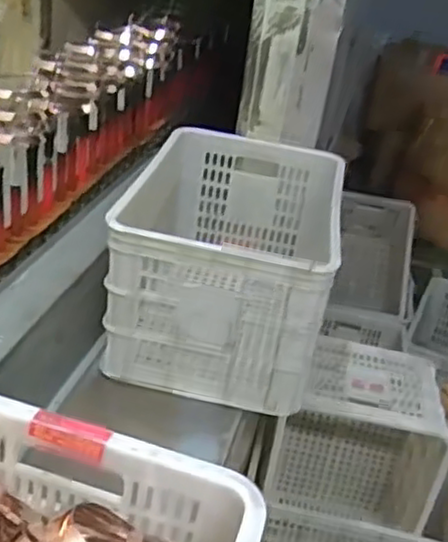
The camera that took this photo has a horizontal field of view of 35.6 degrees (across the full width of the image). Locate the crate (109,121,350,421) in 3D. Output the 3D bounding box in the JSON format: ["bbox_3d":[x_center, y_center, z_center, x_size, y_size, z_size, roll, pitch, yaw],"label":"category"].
[{"bbox_3d":[0.015,-0.047,1.286,0.337,0.271,0.533,11,33,5],"label":"crate"}]

